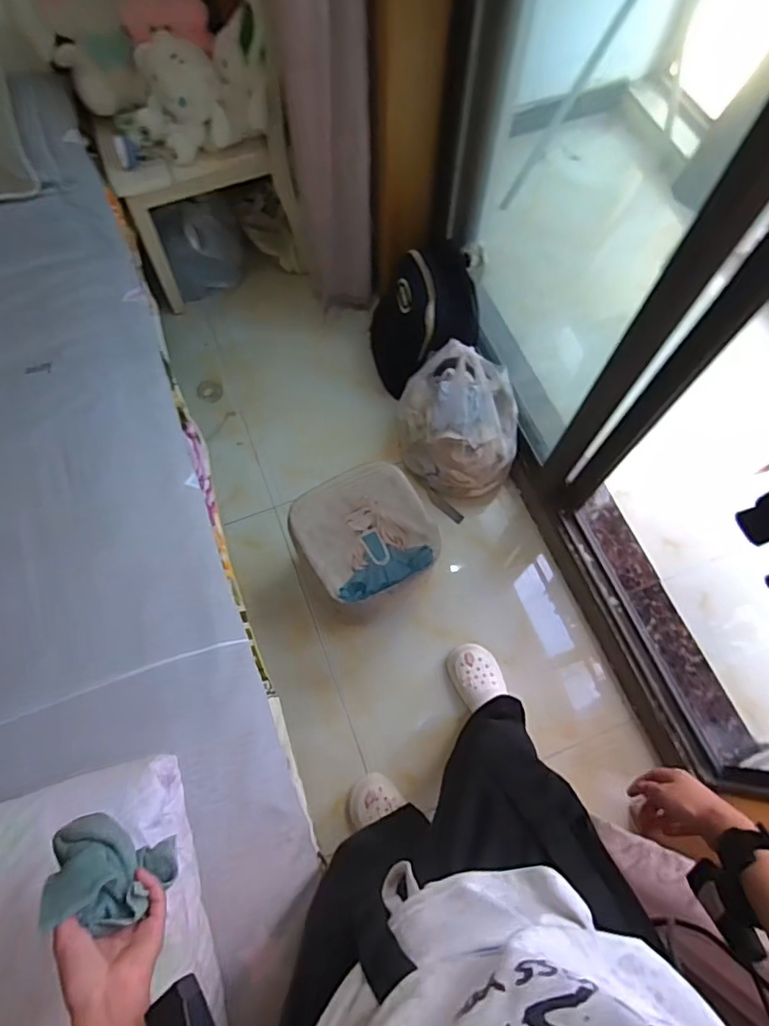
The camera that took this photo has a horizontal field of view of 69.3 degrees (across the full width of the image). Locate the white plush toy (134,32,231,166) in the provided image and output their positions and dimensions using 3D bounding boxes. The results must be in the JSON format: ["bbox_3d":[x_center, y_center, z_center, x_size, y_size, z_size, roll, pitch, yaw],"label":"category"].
[{"bbox_3d":[-0.437,-0.866,1.163,0.184,0.191,0.142,-18,72,-8],"label":"white plush toy"}]

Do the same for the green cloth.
[{"bbox_3d":[-0.239,0.303,0.468,0.106,0.063,0.067,8,71,1],"label":"green cloth"}]

